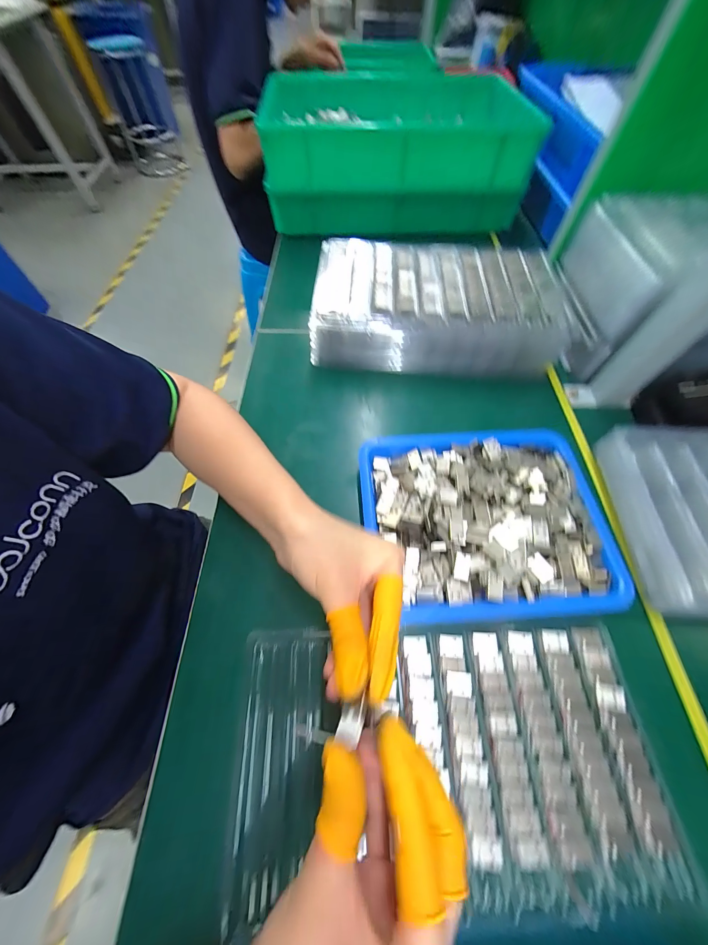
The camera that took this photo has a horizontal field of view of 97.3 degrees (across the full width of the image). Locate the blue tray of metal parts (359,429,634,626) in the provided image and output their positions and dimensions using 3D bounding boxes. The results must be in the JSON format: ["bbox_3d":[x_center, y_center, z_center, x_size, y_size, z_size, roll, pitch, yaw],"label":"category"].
[{"bbox_3d":[0.122,0.038,0.286,0.221,0.034,0.173,-4,61,0],"label":"blue tray of metal parts"}]

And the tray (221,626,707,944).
[{"bbox_3d":[0.063,0.198,0.217,0.287,0.011,0.154,-1,61,1],"label":"tray"}]

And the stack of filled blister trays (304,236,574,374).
[{"bbox_3d":[0.104,-0.211,0.401,0.303,0.076,0.166,1,61,1],"label":"stack of filled blister trays"}]

